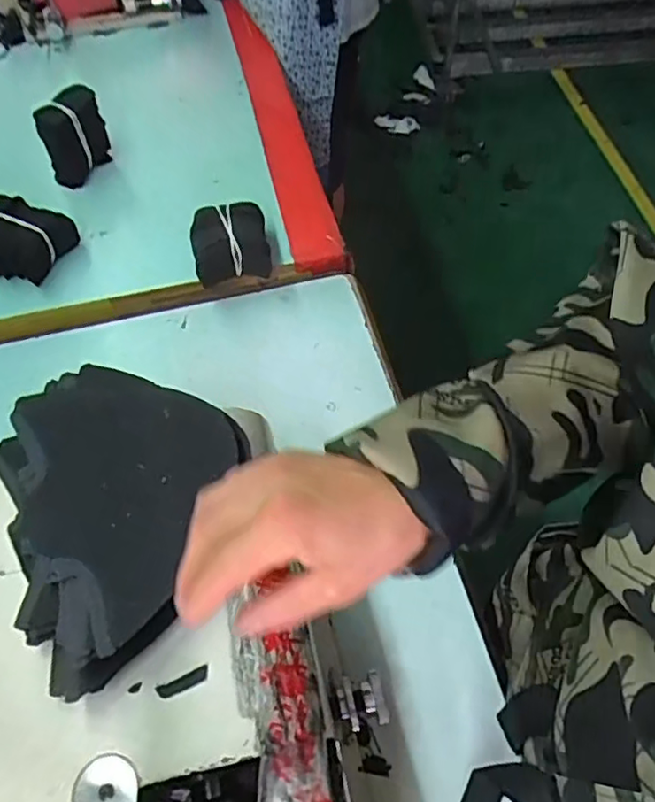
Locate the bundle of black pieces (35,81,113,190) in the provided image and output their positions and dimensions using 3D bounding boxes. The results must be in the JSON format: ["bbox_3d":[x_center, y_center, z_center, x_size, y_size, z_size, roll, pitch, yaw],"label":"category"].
[{"bbox_3d":[-0.304,-0.316,0.731,0.040,0.095,0.077,40,67,20],"label":"bundle of black pieces"}]

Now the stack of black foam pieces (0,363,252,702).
[{"bbox_3d":[-0.154,0.066,0.385,0.161,0.028,0.188,16,61,9],"label":"stack of black foam pieces"}]

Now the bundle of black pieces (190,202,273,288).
[{"bbox_3d":[-0.108,-0.175,0.676,0.083,0.064,0.084,-10,60,-6],"label":"bundle of black pieces"}]

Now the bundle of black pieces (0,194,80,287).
[{"bbox_3d":[-0.340,-0.179,0.673,0.081,0.066,0.089,27,63,15],"label":"bundle of black pieces"}]

